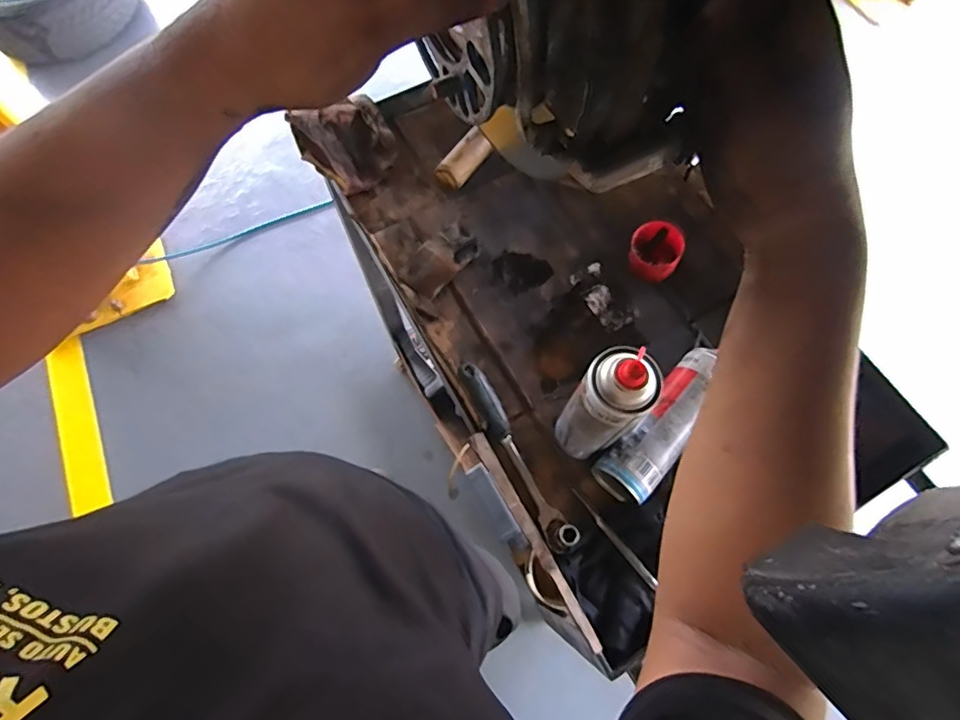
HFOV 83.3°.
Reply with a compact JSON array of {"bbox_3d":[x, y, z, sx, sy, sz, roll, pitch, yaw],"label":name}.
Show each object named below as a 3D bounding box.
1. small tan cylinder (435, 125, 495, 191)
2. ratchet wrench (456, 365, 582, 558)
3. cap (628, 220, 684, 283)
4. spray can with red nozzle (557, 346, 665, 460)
[{"bbox_3d":[-0.021,-0.295,0.796,0.043,0.037,0.102,33,74,14],"label":"small tan cylinder"},{"bbox_3d":[0.039,0.105,0.620,0.029,0.043,0.240,-27,70,-8],"label":"ratchet wrench"},{"bbox_3d":[0.233,-0.144,0.715,0.063,0.048,0.065,-1,69,2],"label":"cap"},{"bbox_3d":[0.125,0.052,0.549,0.072,0.214,0.062,-39,73,-12],"label":"spray can with red nozzle"}]

